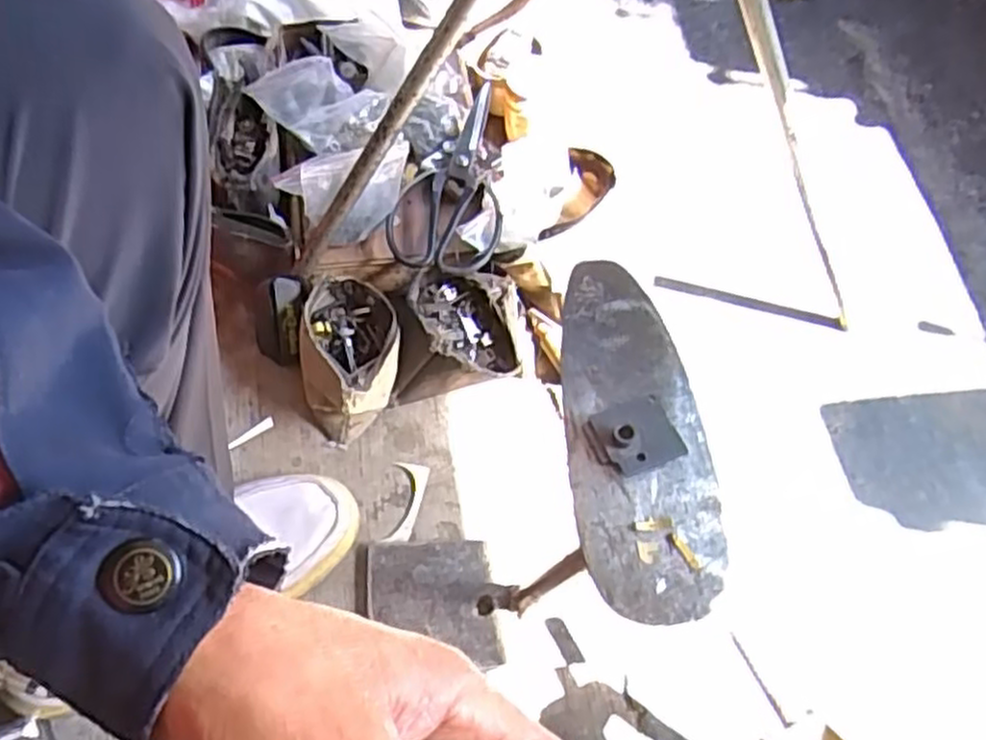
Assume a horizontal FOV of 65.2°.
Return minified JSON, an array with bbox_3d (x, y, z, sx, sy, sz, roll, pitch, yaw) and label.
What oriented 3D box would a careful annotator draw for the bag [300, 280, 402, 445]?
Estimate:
[{"bbox_3d":[-0.119,-0.007,0.656,0.081,0.070,0.121,0,66,-1],"label":"bag"}]

